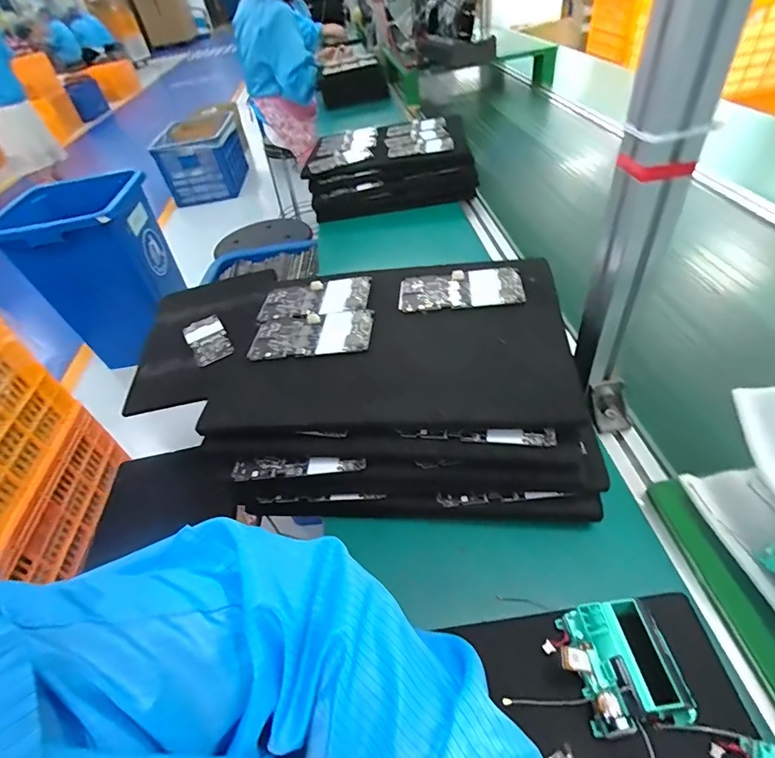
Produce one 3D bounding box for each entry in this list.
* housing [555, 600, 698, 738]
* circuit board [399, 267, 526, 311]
[{"bbox_3d":[0.152,0.189,0.288,0.070,0.032,0.068,-11,44,0],"label":"housing"},{"bbox_3d":[0.080,-0.098,0.481,0.130,0.013,0.065,-1,45,7],"label":"circuit board"}]

